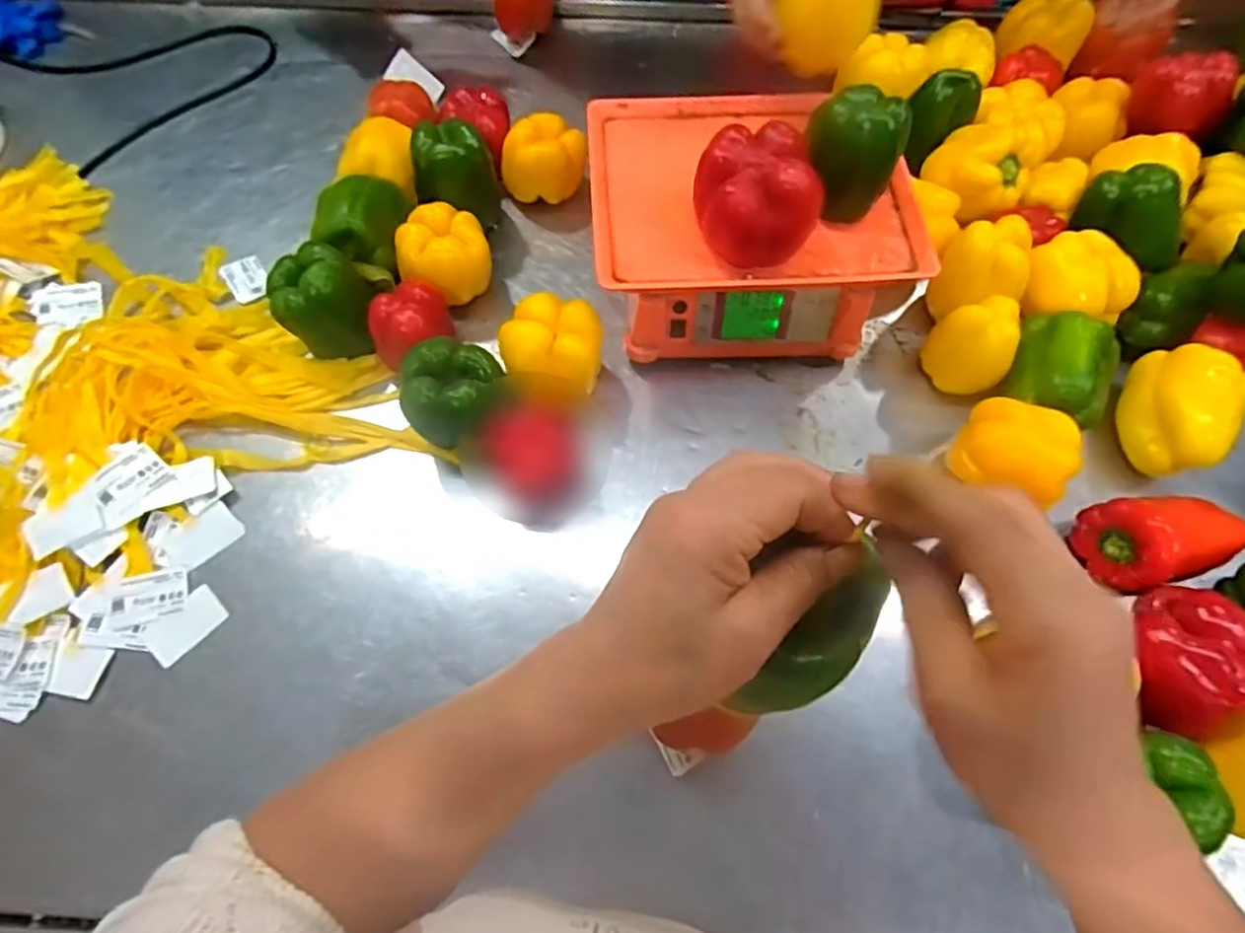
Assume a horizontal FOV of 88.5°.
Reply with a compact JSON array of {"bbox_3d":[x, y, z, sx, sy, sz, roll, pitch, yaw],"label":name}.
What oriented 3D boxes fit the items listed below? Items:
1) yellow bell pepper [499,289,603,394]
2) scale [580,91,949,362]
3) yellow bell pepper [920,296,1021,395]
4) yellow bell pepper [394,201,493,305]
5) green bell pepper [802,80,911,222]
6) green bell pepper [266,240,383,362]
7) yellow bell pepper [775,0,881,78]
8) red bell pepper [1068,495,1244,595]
[{"bbox_3d":[-0.067,-0.100,0.604,0.096,0.082,0.087,8,66,4],"label":"yellow bell pepper"},{"bbox_3d":[0.123,-0.235,0.644,0.295,0.126,0.232,-3,65,-1],"label":"scale"},{"bbox_3d":[0.334,-0.113,0.614,0.058,0.088,0.065,3,65,2],"label":"yellow bell pepper"},{"bbox_3d":[-0.183,-0.214,0.660,0.090,0.070,0.083,0,65,0],"label":"yellow bell pepper"},{"bbox_3d":[0.198,-0.271,0.552,0.074,0.090,0.069,25,68,11],"label":"green bell pepper"},{"bbox_3d":[-0.287,-0.155,0.621,0.085,0.092,0.075,-4,65,-2],"label":"green bell pepper"},{"bbox_3d":[0.172,-0.380,0.527,0.065,0.075,0.070,35,70,15],"label":"yellow bell pepper"},{"bbox_3d":[0.459,0.056,0.538,0.107,0.063,0.077,-14,66,-6],"label":"red bell pepper"}]

